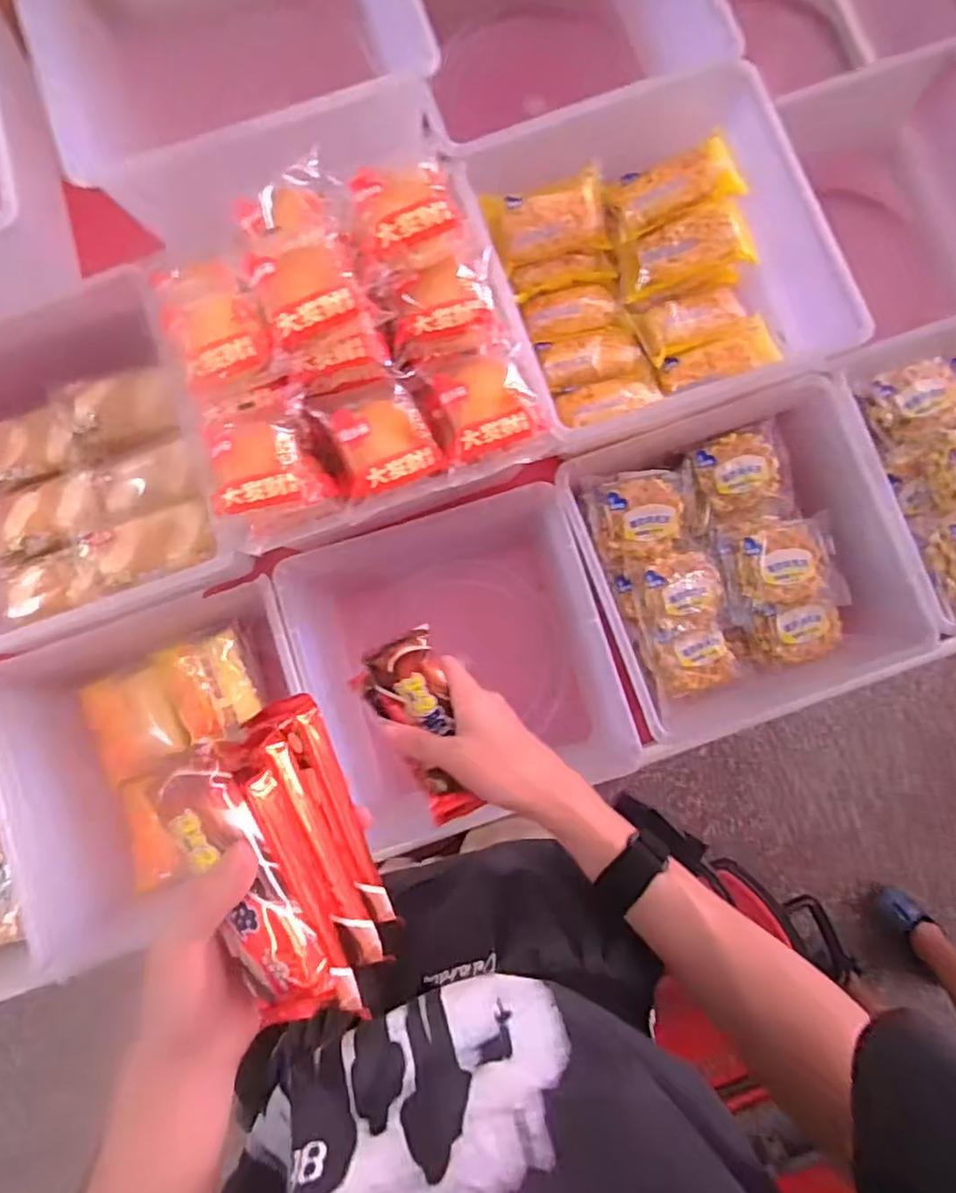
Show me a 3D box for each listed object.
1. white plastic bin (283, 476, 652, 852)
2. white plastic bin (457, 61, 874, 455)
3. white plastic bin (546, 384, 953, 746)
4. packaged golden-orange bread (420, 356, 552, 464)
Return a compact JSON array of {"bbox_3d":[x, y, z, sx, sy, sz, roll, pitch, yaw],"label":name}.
[{"bbox_3d":[-0.028,0.067,0.717,0.308,0.148,0.307,-16,84,-1],"label":"white plastic bin"},{"bbox_3d":[0.165,-0.316,0.641,0.289,0.121,0.288,-19,84,-1],"label":"white plastic bin"},{"bbox_3d":[0.270,-0.031,0.692,0.302,0.097,0.311,-21,84,-2],"label":"white plastic bin"},{"bbox_3d":[0.007,-0.168,0.557,0.085,0.038,0.090,-15,84,-1],"label":"packaged golden-orange bread"}]

